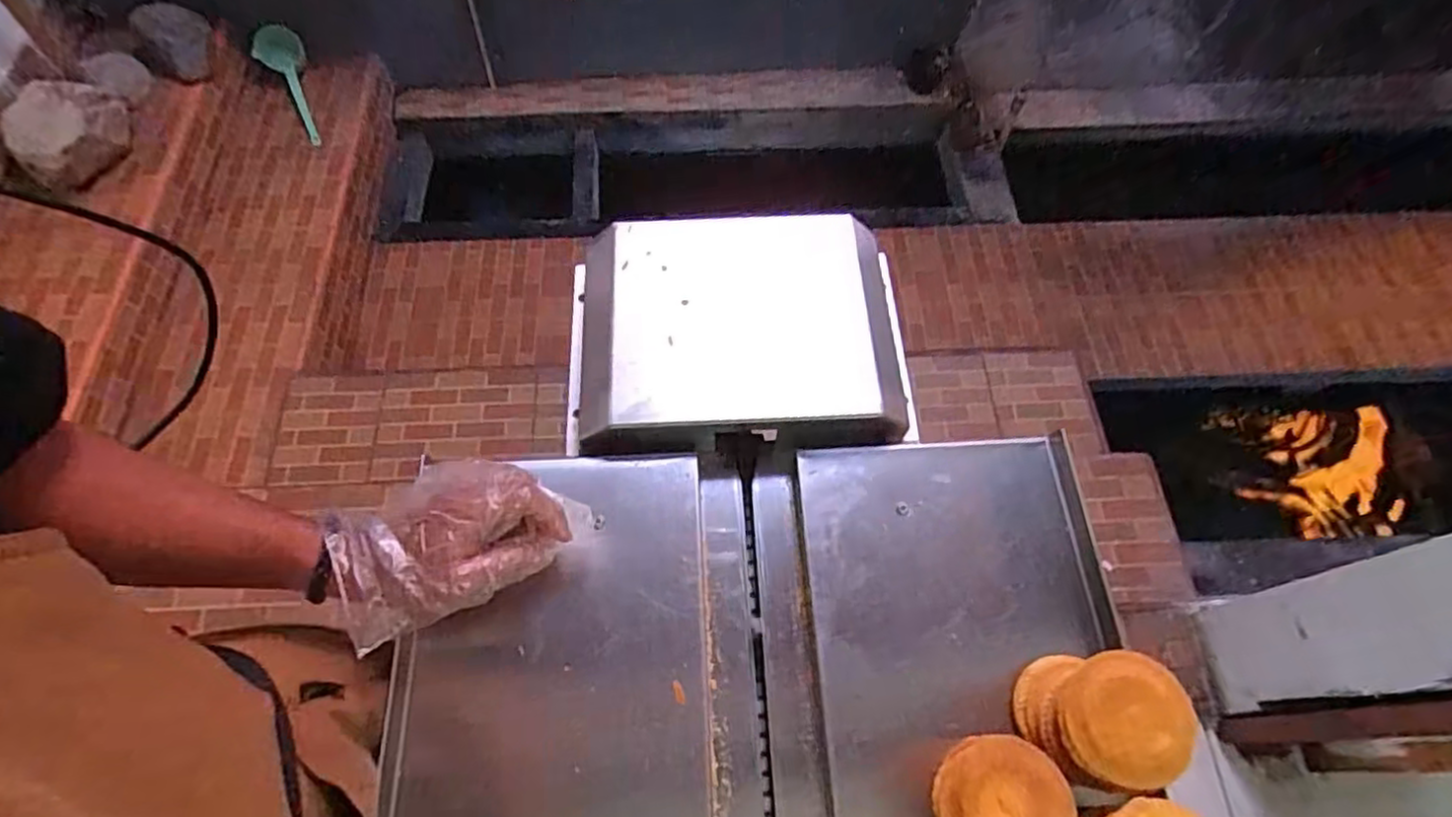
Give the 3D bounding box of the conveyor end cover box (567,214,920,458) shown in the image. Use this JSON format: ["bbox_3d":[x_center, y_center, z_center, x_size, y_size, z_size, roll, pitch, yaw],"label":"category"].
[{"bbox_3d":[0.009,-0.062,0.616,0.297,0.077,0.200,-3,64,-1],"label":"conveyor end cover box"}]

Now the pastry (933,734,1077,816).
[{"bbox_3d":[0.158,0.230,0.403,0.072,0.019,0.074,-11,77,12],"label":"pastry"}]

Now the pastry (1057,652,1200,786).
[{"bbox_3d":[0.240,0.185,0.420,0.073,0.020,0.073,-3,80,15],"label":"pastry"}]

